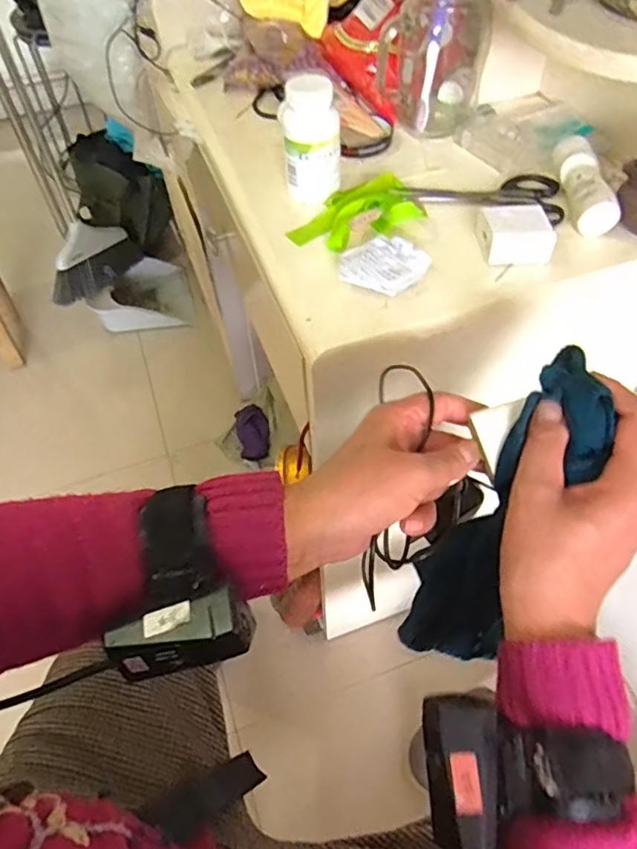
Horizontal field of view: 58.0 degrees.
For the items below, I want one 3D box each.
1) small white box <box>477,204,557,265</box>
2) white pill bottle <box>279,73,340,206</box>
[{"bbox_3d":[0.166,-0.161,0.483,0.056,0.027,0.046,0,55,3],"label":"small white box"},{"bbox_3d":[-0.010,-0.254,0.516,0.050,0.093,0.043,32,62,23],"label":"white pill bottle"}]

